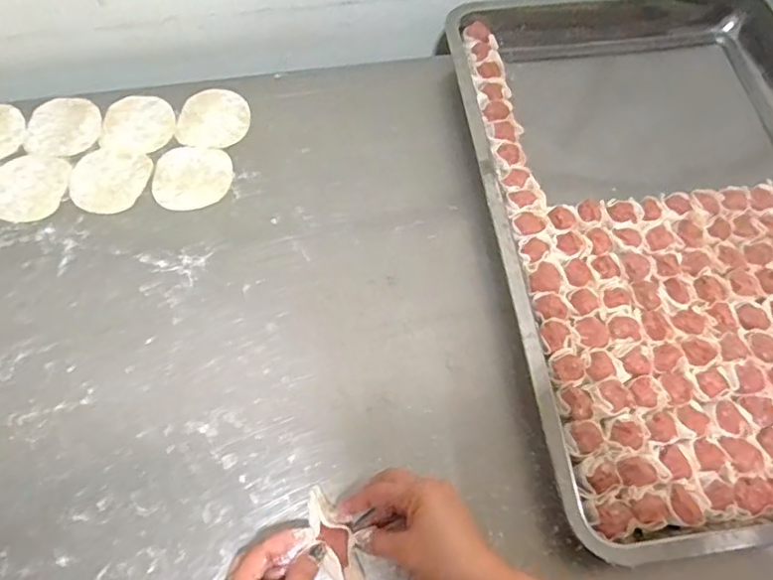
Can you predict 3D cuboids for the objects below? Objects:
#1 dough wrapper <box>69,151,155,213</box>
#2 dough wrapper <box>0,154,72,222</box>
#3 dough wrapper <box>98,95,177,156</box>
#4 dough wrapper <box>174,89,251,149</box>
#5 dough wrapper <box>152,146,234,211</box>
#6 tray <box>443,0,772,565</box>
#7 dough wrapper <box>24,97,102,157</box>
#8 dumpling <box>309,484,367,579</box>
[{"bbox_3d":[-0.296,-0.117,0.619,0.079,0.004,0.075,8,63,2],"label":"dough wrapper"},{"bbox_3d":[-0.377,-0.109,0.614,0.082,0.006,0.079,1,63,-2],"label":"dough wrapper"},{"bbox_3d":[-0.278,-0.185,0.655,0.079,0.004,0.082,1,63,-2],"label":"dough wrapper"},{"bbox_3d":[-0.195,-0.194,0.660,0.080,0.004,0.083,1,63,-2],"label":"dough wrapper"},{"bbox_3d":[-0.205,-0.119,0.619,0.081,0.005,0.077,1,63,-2],"label":"dough wrapper"},{"bbox_3d":[0.297,-0.082,0.587,0.413,0.078,0.600,-6,64,-5],"label":"tray"},{"bbox_3d":[-0.359,-0.183,0.651,0.078,0.004,0.084,1,63,-2],"label":"dough wrapper"},{"bbox_3d":[-0.041,0.193,0.453,0.025,0.028,0.080,-22,71,-13],"label":"dumpling"}]

